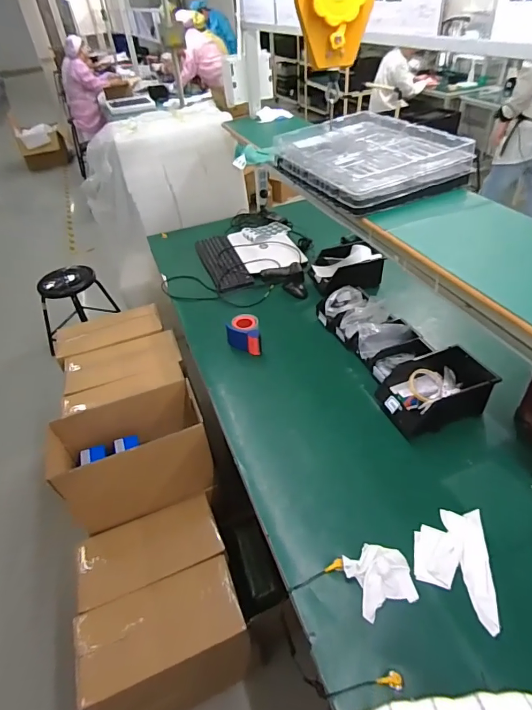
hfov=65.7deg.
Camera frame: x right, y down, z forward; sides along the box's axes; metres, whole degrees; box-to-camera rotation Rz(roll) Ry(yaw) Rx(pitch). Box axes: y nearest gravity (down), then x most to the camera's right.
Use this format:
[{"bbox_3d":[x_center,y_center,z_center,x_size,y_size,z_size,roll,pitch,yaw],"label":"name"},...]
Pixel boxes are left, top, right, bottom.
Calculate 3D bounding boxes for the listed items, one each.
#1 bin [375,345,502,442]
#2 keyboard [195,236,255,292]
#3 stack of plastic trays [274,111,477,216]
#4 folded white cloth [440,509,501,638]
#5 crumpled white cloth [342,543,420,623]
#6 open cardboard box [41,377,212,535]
[{"bbox_3d":[0.438,0.099,1.085,0.268,0.116,0.170,-18,43,-13],"label":"bin"},{"bbox_3d":[-0.196,-0.412,1.790,0.153,0.025,0.502,-17,43,-11],"label":"keyboard"},{"bbox_3d":[0.276,-0.581,1.199,0.380,0.096,0.537,-20,44,-15],"label":"stack of plastic trays"},{"bbox_3d":[0.395,0.406,0.796,0.072,0.017,0.214,2,42,9],"label":"folded white cloth"},{"bbox_3d":[0.216,0.419,0.781,0.115,0.029,0.111,-16,43,-11],"label":"crumpled white cloth"},{"bbox_3d":[-0.412,0.307,1.265,0.452,0.274,0.248,-19,43,-14],"label":"open cardboard box"}]

